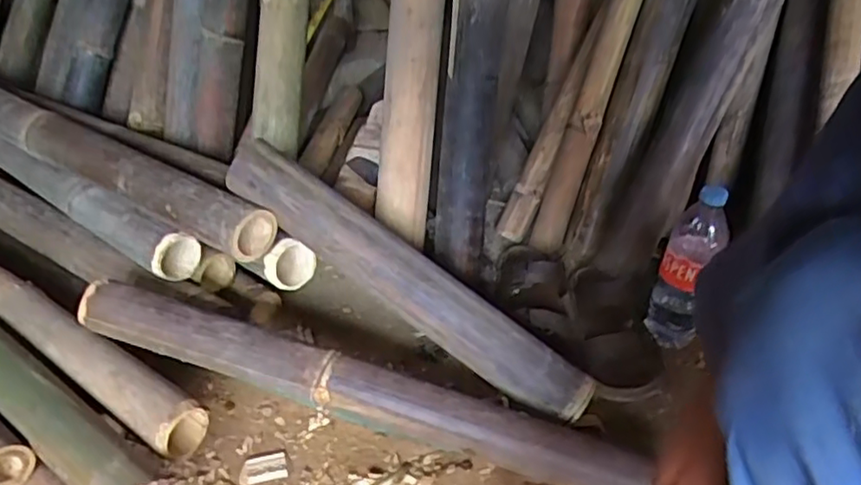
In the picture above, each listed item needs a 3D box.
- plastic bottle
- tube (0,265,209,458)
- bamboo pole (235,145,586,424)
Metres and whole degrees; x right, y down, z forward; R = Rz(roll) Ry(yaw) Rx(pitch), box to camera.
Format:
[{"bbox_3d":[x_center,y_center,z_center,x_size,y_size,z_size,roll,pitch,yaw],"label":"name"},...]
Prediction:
[{"bbox_3d":[0.340,0.040,0.849,0.070,0.231,0.053,17,35,21],"label":"plastic bottle"},{"bbox_3d":[-0.521,0.079,0.793,0.664,0.065,0.056,21,37,27],"label":"tube"},{"bbox_3d":[-0.028,0.045,0.761,0.494,0.070,0.064,36,39,4],"label":"bamboo pole"}]

